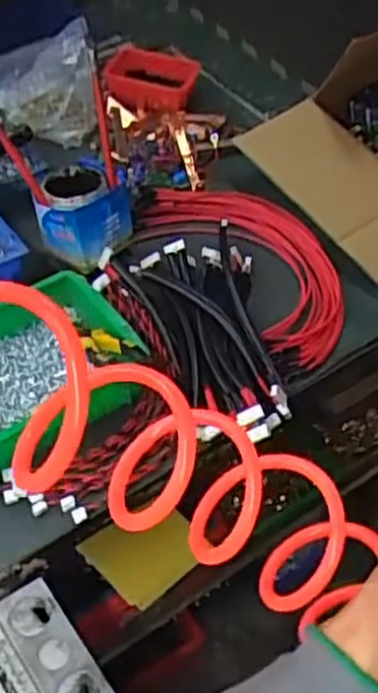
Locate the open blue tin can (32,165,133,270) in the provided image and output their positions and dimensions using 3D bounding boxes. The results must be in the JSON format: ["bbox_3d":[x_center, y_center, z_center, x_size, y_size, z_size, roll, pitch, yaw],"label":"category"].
[{"bbox_3d":[-0.139,-0.170,1.028,0.125,0.101,0.109,0,49,-4],"label":"open blue tin can"}]

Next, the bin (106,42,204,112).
[{"bbox_3d":[-0.066,-0.461,1.316,0.158,0.062,0.120,15,49,8],"label":"bin"}]

